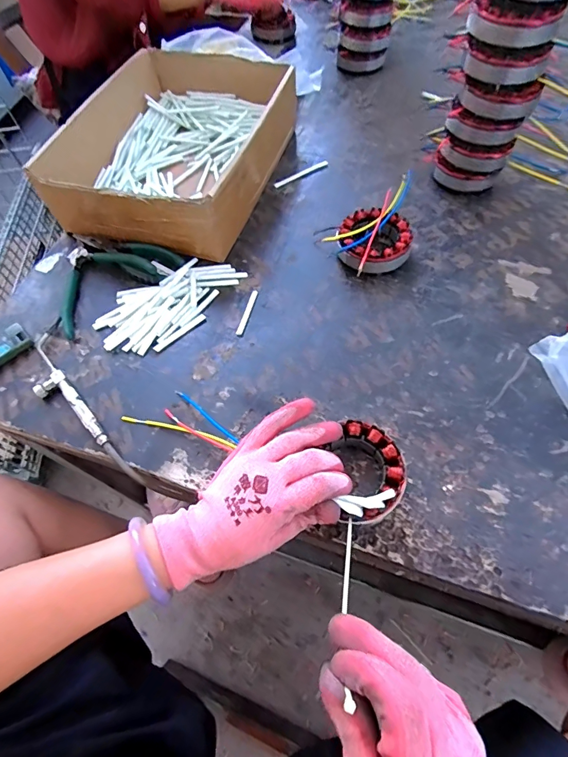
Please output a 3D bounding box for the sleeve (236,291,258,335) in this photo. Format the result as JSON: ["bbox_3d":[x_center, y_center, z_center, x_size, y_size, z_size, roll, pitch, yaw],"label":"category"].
[{"bbox_3d":[-0.042,-0.076,0.467,0.006,0.004,0.066,12,62,11],"label":"sleeve"}]

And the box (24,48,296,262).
[{"bbox_3d":[-0.138,-0.322,0.559,0.246,0.093,0.332,16,63,13],"label":"box"}]

